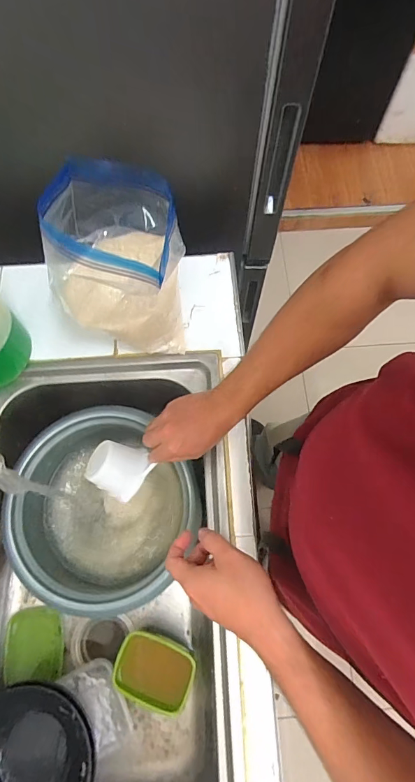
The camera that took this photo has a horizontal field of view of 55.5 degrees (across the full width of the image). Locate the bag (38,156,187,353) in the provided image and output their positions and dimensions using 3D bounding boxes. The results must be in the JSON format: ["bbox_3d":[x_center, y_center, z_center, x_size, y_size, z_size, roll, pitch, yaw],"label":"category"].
[{"bbox_3d":[-0.117,-0.167,0.535,0.153,0.227,0.144,8,70,2],"label":"bag"}]

